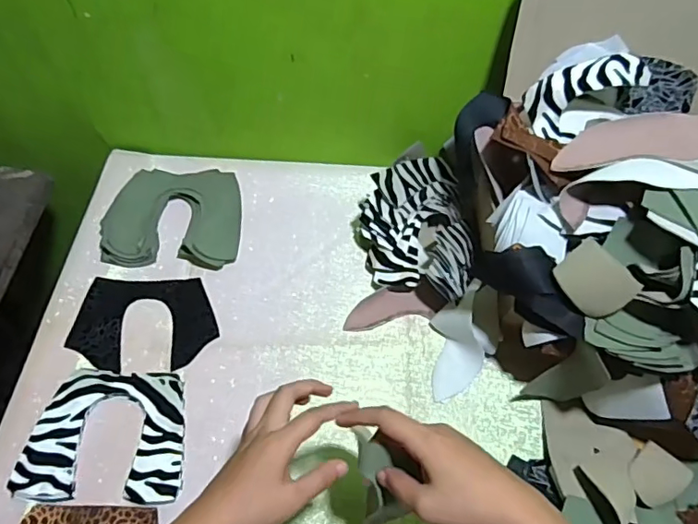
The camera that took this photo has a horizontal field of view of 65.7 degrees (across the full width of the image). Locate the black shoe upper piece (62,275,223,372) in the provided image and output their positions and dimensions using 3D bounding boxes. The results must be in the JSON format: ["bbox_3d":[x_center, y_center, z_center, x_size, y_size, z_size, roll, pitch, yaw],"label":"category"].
[{"bbox_3d":[-0.237,0.068,0.628,0.156,0.012,0.114,-4,57,-4],"label":"black shoe upper piece"}]

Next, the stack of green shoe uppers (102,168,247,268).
[{"bbox_3d":[-0.222,-0.055,0.697,0.164,0.034,0.138,1,57,0],"label":"stack of green shoe uppers"}]

